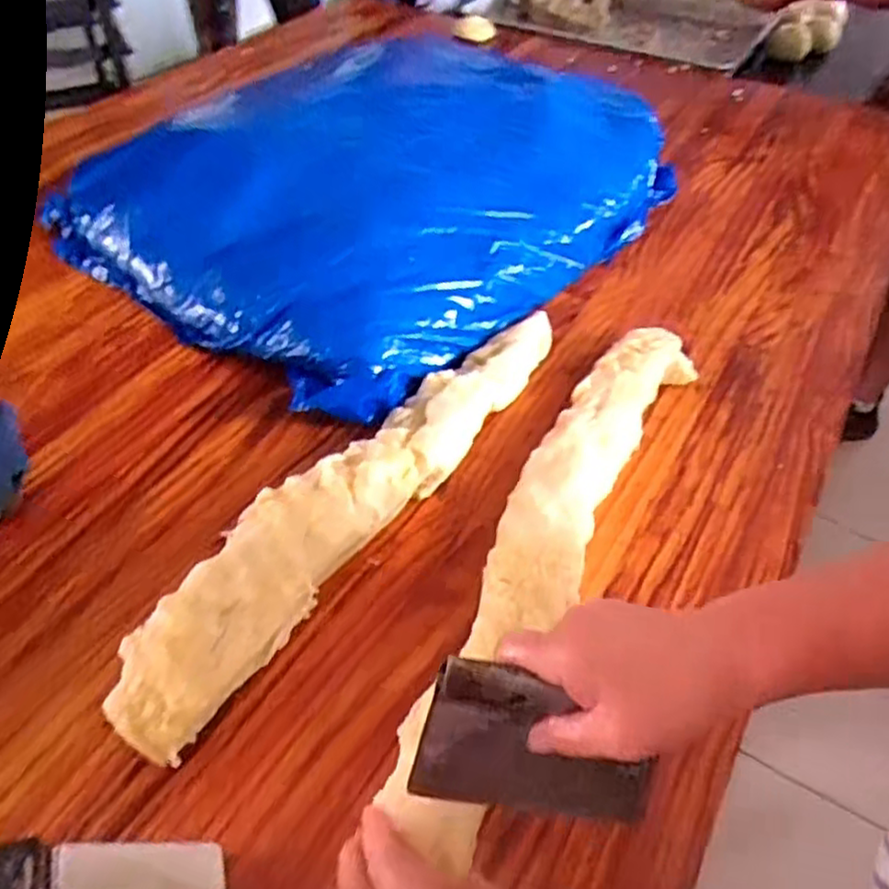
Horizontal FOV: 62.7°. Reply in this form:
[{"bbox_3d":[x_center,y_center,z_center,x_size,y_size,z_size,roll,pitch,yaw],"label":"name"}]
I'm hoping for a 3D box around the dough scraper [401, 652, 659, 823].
[{"bbox_3d":[0.052,0.164,0.398,0.129,0.100,0.021,14,30,-7],"label":"dough scraper"}]

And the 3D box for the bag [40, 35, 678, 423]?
[{"bbox_3d":[-0.039,-0.370,0.955,0.588,0.128,0.778,35,56,27],"label":"bag"}]

